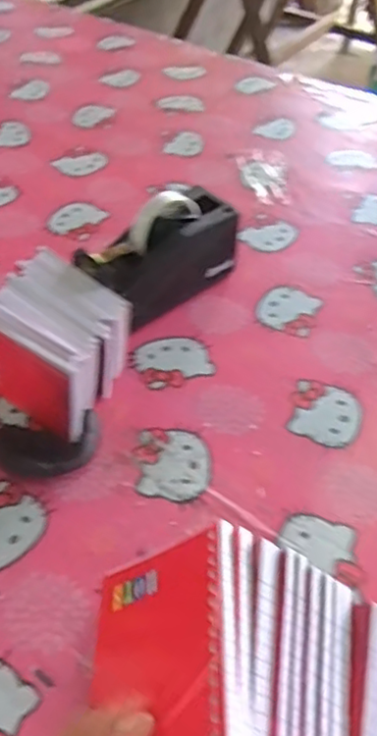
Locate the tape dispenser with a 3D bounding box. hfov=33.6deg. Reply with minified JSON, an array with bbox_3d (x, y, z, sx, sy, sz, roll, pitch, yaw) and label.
[{"bbox_3d":[-0.030,-0.127,0.710,0.195,0.118,0.074,-35,59,-29],"label":"tape dispenser"}]

